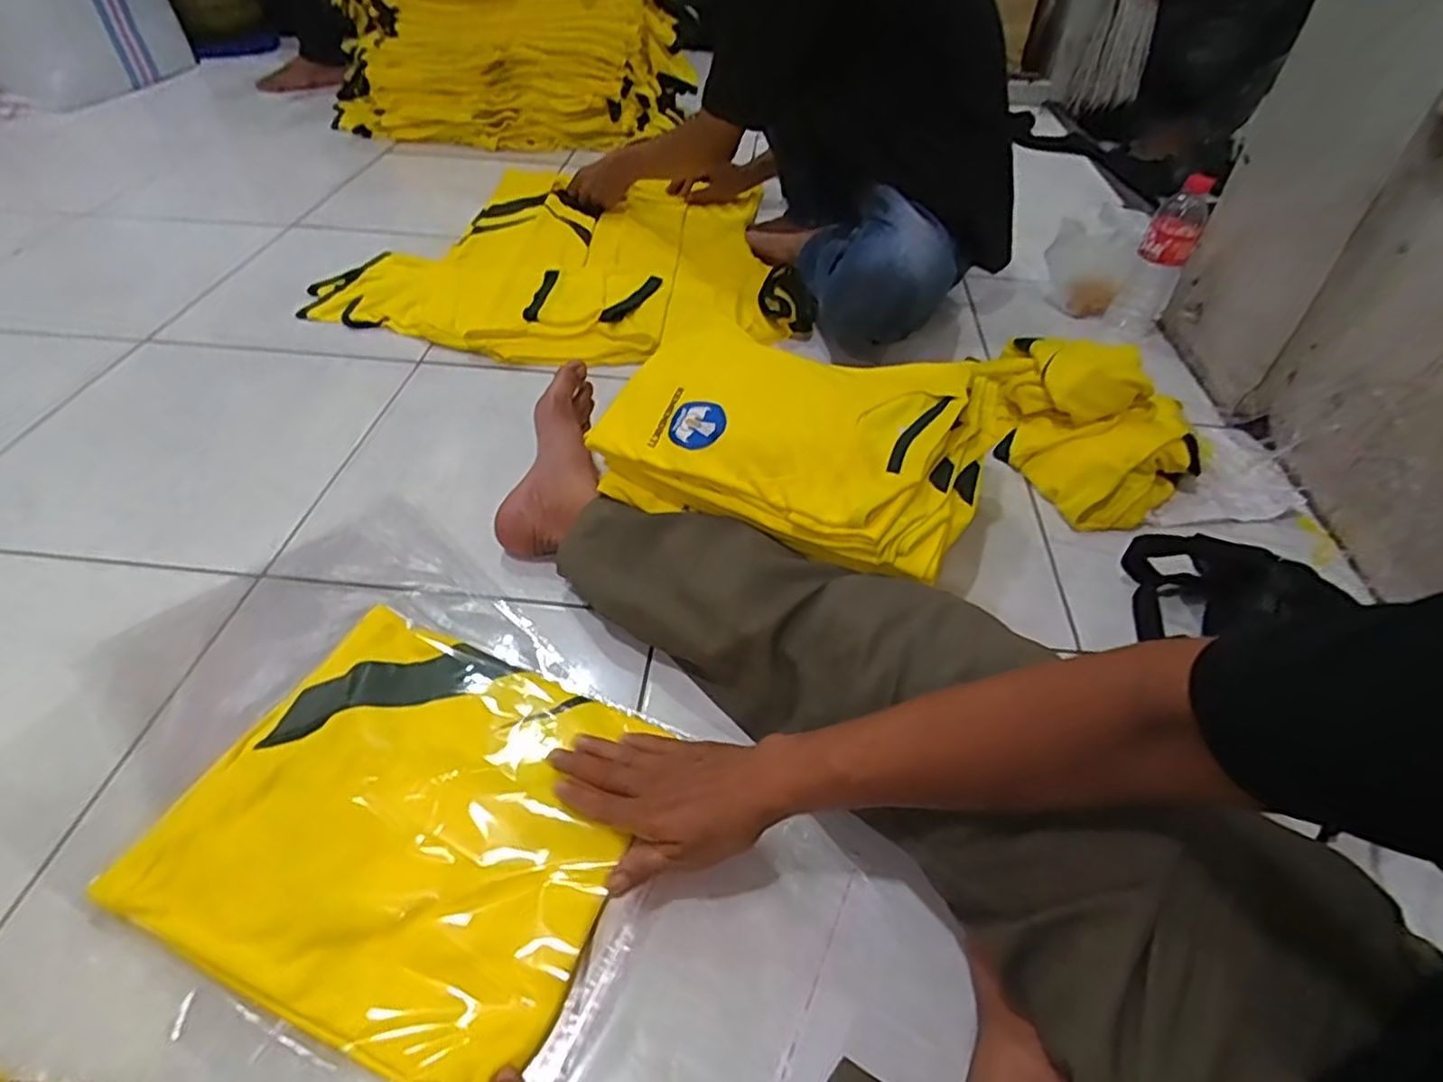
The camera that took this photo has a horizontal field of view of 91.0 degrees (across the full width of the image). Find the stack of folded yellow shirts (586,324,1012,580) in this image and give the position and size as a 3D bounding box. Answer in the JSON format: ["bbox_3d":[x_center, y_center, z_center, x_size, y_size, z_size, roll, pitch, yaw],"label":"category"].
[{"bbox_3d":[0.079,-0.111,0.698,0.342,0.095,0.261,21,50,21],"label":"stack of folded yellow shirts"}]

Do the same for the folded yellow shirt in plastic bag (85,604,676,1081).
[{"bbox_3d":[-0.235,0.201,0.541,0.322,0.028,0.277,16,48,16],"label":"folded yellow shirt in plastic bag"}]

